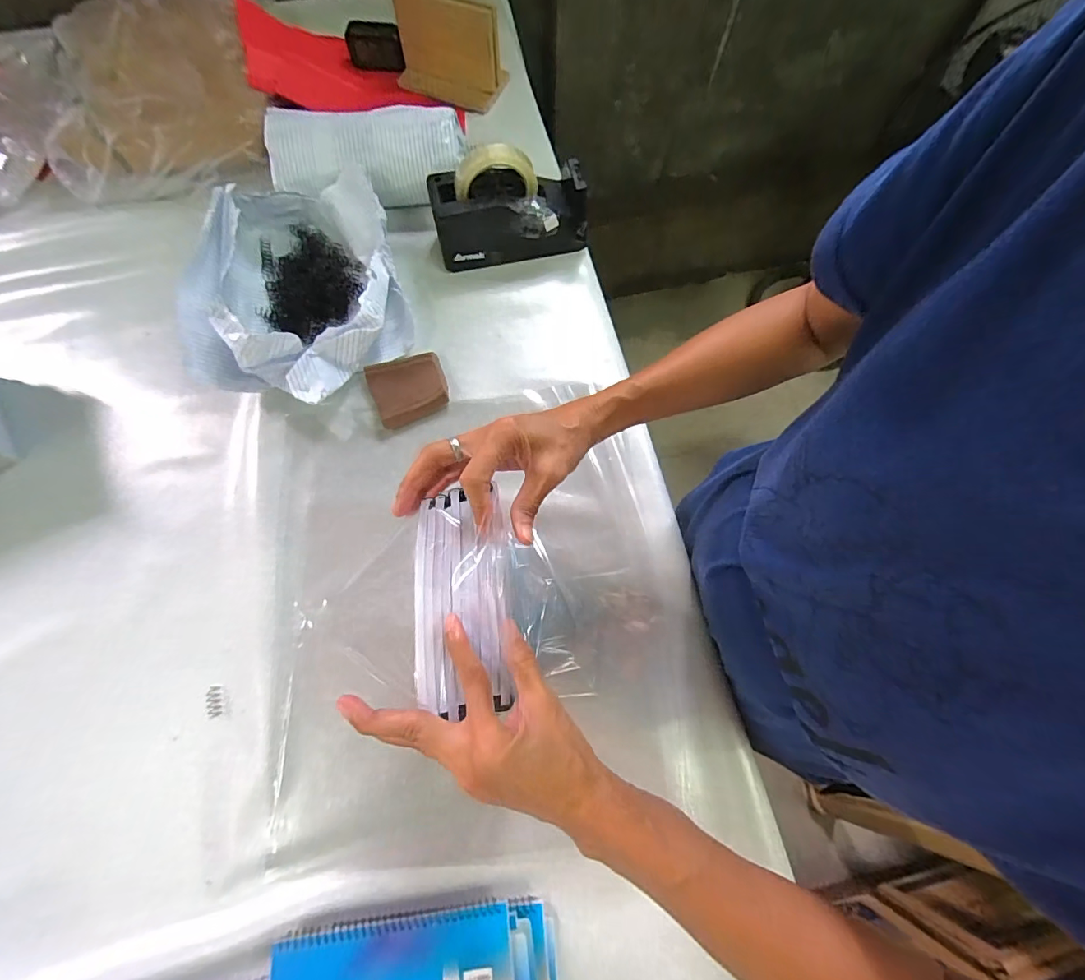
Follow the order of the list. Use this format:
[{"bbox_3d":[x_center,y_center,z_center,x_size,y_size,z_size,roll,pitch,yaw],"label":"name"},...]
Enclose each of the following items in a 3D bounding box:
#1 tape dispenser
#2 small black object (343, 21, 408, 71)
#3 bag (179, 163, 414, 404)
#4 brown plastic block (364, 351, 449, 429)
[{"bbox_3d":[-0.042,-0.373,0.612,0.196,0.123,0.071,-9,72,-3],"label":"tape dispenser"},{"bbox_3d":[-0.271,-0.721,0.759,0.093,0.055,0.031,3,70,1],"label":"small black object"},{"bbox_3d":[-0.291,-0.255,0.582,0.234,0.101,0.305,-2,72,-1],"label":"bag"},{"bbox_3d":[-0.168,-0.131,0.582,0.090,0.021,0.092,-23,73,-8],"label":"brown plastic block"}]

